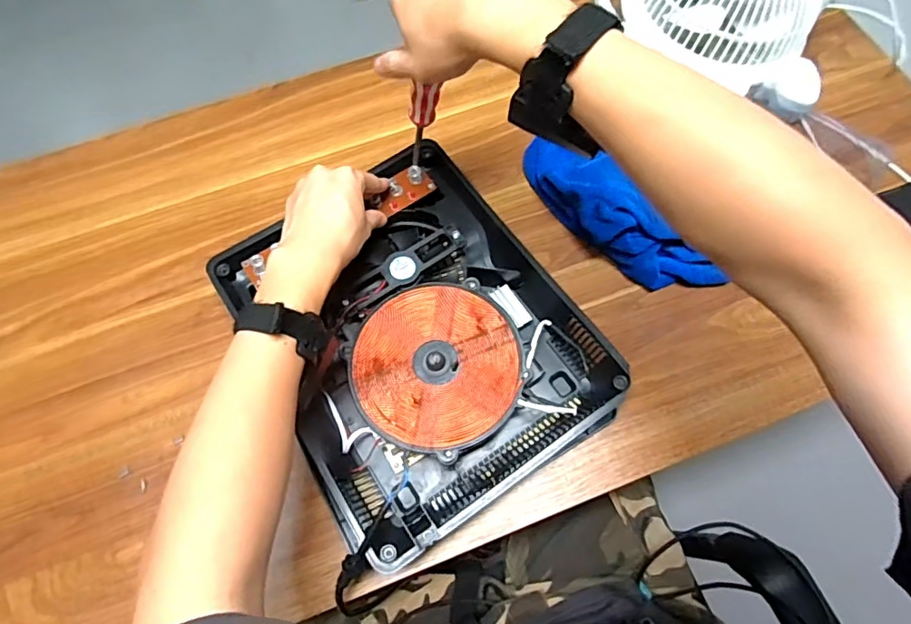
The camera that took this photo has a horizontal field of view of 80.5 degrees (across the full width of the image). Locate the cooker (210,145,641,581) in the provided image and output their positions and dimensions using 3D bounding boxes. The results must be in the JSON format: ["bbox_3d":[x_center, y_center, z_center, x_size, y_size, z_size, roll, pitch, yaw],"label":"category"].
[{"bbox_3d":[-0.039,0.020,0.518,0.272,0.050,0.335,-31,71,-11],"label":"cooker"}]

